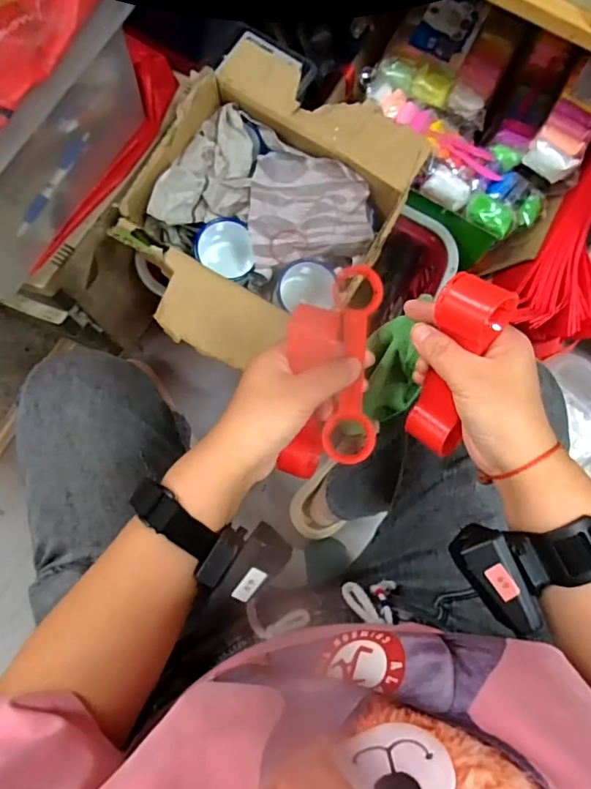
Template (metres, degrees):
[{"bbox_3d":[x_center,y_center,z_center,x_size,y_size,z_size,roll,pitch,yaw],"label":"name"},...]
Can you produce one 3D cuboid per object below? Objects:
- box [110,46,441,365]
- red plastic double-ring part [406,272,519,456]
[{"bbox_3d":[-0.045,-0.201,0.613,0.251,0.123,0.320,34,79,4],"label":"box"},{"bbox_3d":[0.116,-0.017,0.369,0.046,0.134,0.041,3,43,0],"label":"red plastic double-ring part"}]

